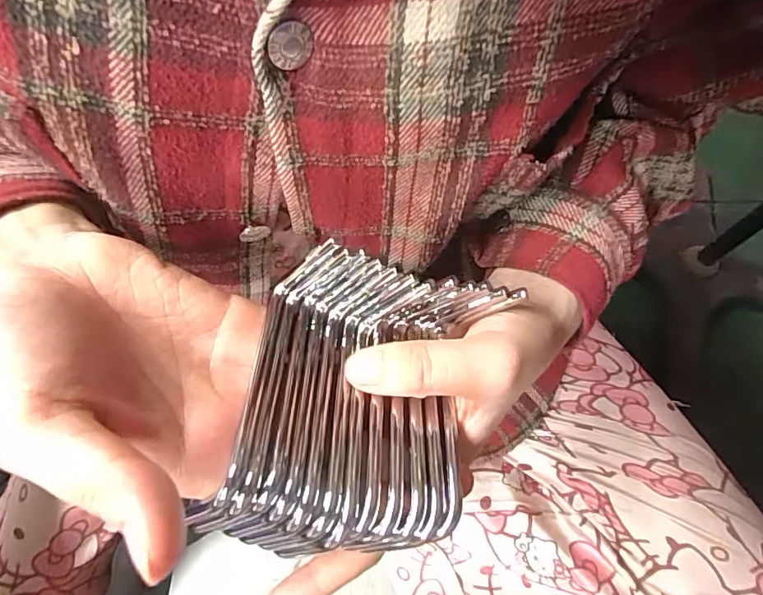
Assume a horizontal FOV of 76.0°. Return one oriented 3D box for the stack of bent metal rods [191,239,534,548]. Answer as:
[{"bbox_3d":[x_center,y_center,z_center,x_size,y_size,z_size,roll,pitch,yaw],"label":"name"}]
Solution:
[{"bbox_3d":[-0.009,0.038,0.198,0.084,0.040,0.125,18,52,-7],"label":"stack of bent metal rods"}]

